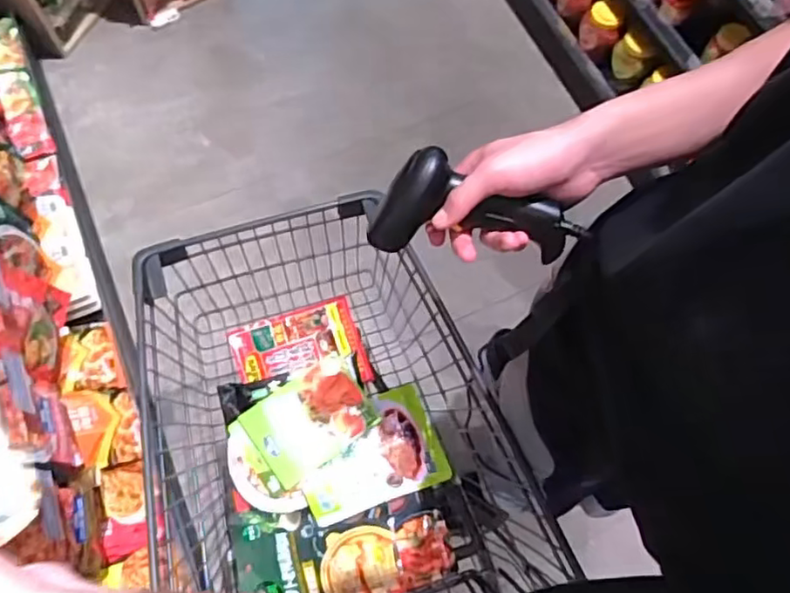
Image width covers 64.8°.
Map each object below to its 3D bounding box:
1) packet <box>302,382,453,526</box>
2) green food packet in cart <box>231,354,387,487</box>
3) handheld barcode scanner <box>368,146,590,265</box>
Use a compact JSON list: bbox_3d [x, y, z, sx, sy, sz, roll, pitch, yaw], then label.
[{"bbox_3d":[-0.041,0.254,1.022,0.232,0.024,0.167,-17,67,-17],"label":"packet"},{"bbox_3d":[-0.143,0.202,1.015,0.200,0.049,0.139,-33,73,-14],"label":"green food packet in cart"},{"bbox_3d":[0.069,-0.077,0.519,0.169,0.056,0.084,7,111,7],"label":"handheld barcode scanner"}]

